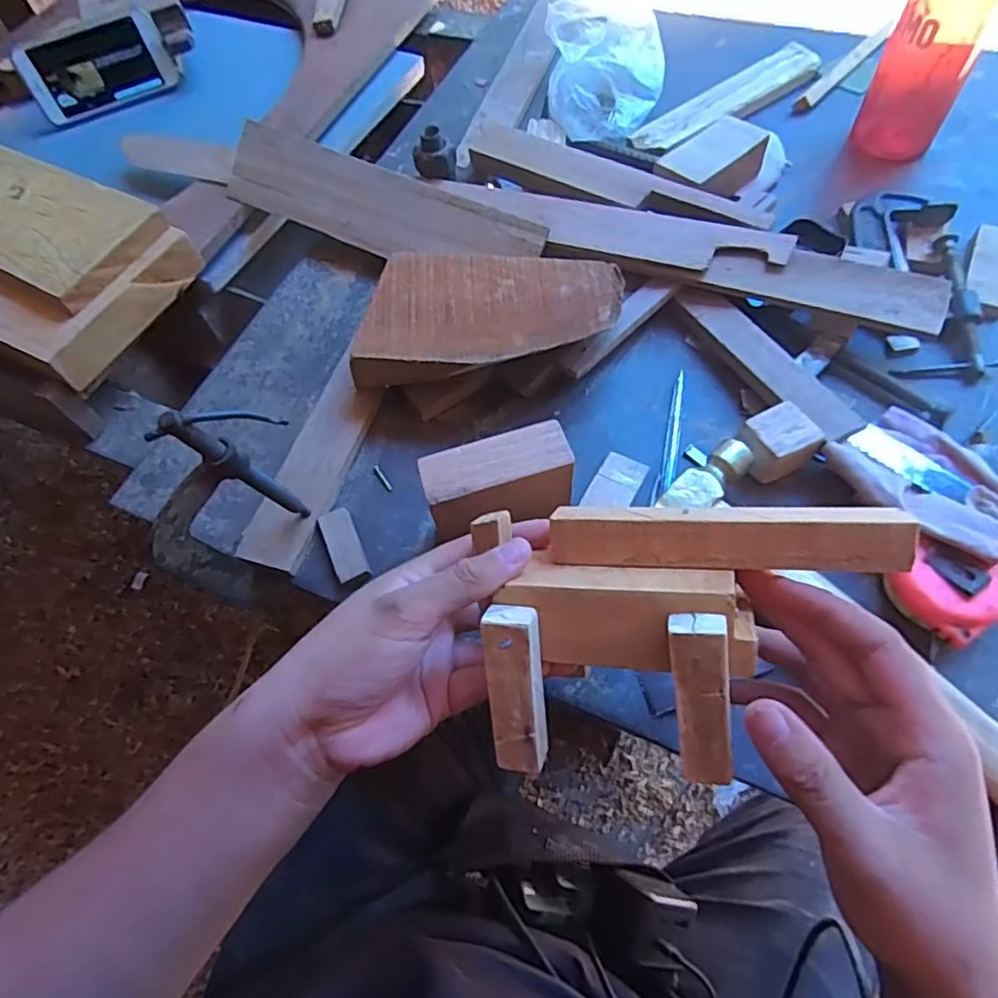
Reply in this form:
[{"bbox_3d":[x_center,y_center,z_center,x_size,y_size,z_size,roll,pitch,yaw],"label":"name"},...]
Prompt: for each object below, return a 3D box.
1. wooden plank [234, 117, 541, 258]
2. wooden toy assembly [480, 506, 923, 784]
[{"bbox_3d":[-0.110,-0.258,0.555,0.309,0.014,0.070,26,107,13],"label":"wooden plank"},{"bbox_3d":[0.075,0.062,0.273,0.184,0.065,0.110,-2,57,18],"label":"wooden toy assembly"}]

